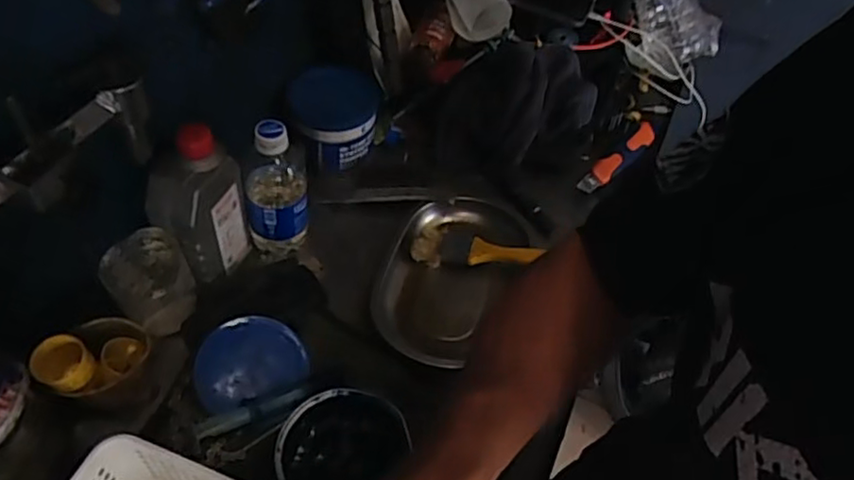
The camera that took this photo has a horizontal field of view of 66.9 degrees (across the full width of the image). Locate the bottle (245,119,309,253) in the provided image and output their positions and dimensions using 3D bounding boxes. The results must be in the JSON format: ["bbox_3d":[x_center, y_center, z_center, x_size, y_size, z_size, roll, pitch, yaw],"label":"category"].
[{"bbox_3d":[-0.153,-0.051,0.656,0.063,0.158,0.054,-7,53,-11],"label":"bottle"}]

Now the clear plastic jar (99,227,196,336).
[{"bbox_3d":[-0.255,0.042,0.601,0.067,0.092,0.054,-25,58,-22],"label":"clear plastic jar"}]

